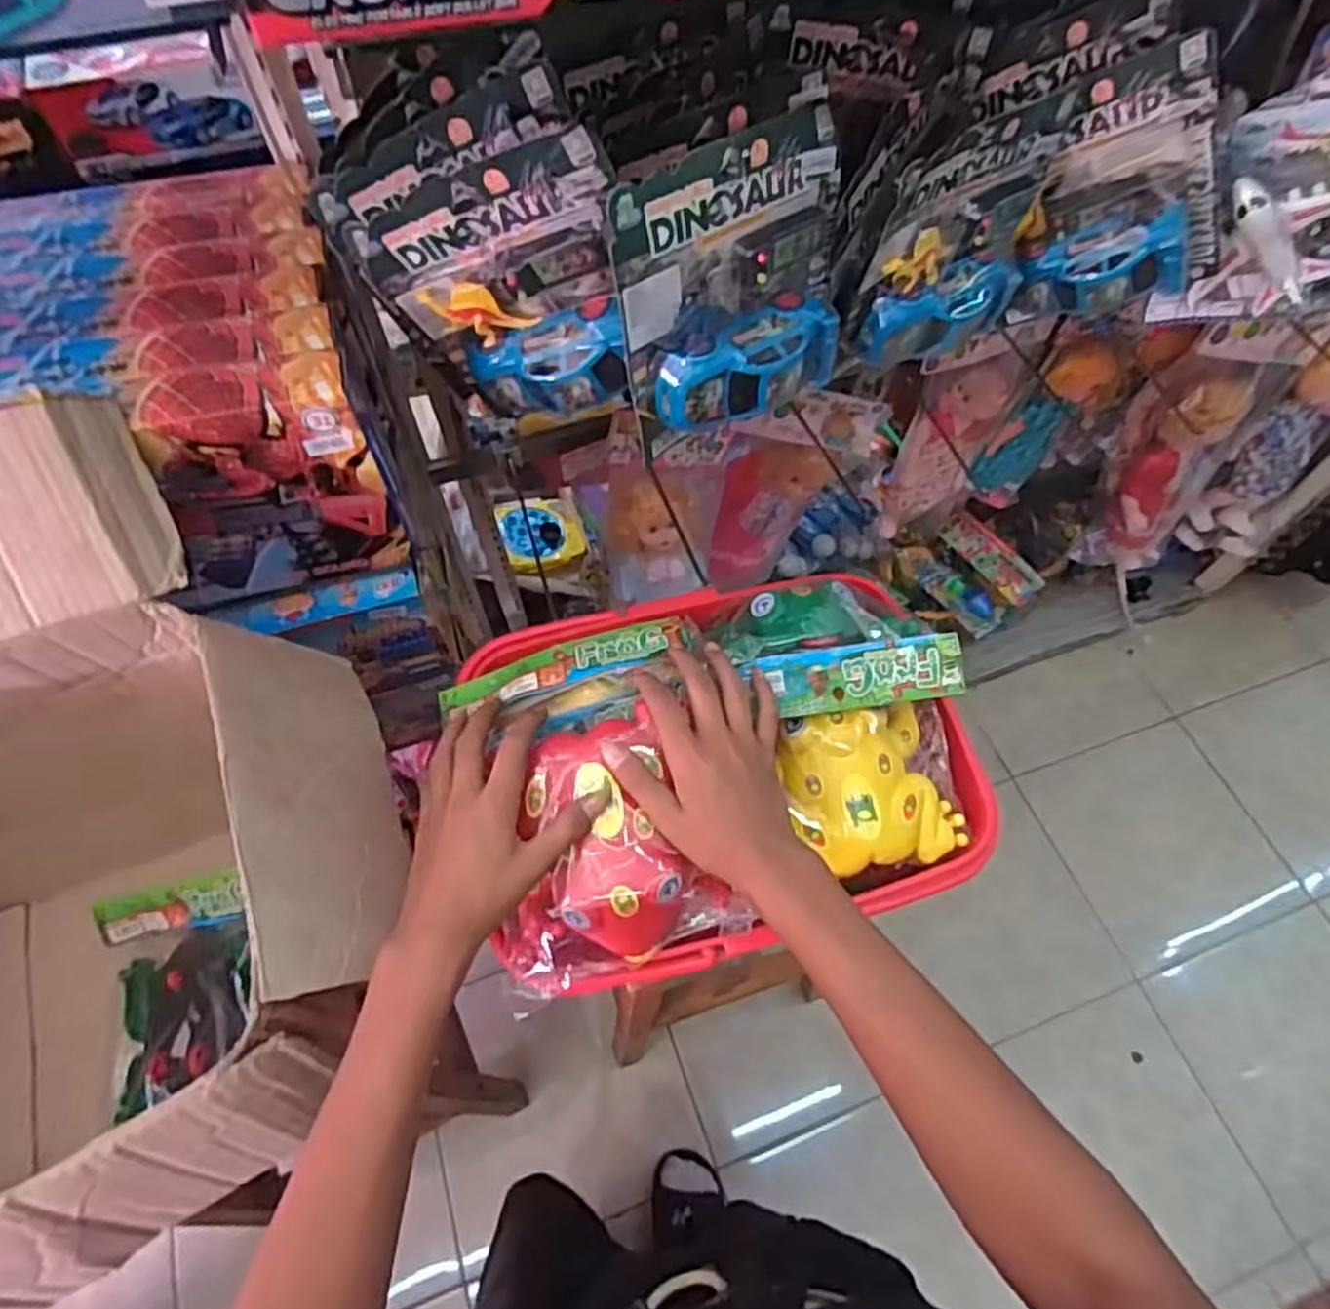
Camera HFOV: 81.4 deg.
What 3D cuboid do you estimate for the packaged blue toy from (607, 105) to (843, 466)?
[{"bbox_3d":[0.055,-0.271,0.580,0.193,0.193,0.050,-27,43,-14],"label":"packaged blue toy"}]

